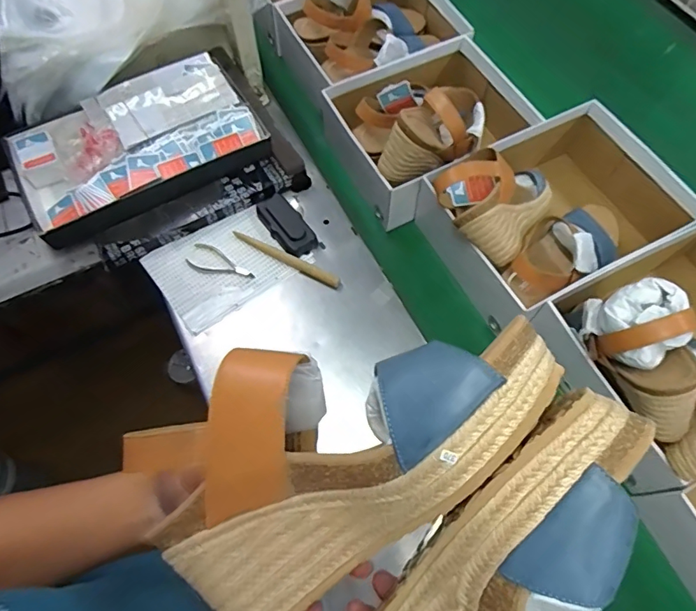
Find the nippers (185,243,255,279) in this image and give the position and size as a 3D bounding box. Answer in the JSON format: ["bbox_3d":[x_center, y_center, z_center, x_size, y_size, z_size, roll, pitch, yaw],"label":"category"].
[{"bbox_3d":[-0.183,-0.056,0.696,0.099,0.010,0.043,28,70,9],"label":"nippers"}]

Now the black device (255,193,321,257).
[{"bbox_3d":[-0.090,-0.119,0.713,0.050,0.019,0.106,-35,73,-15],"label":"black device"}]

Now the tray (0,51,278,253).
[{"bbox_3d":[-0.316,-0.235,0.726,0.345,0.055,0.195,-28,72,-13],"label":"tray"}]

